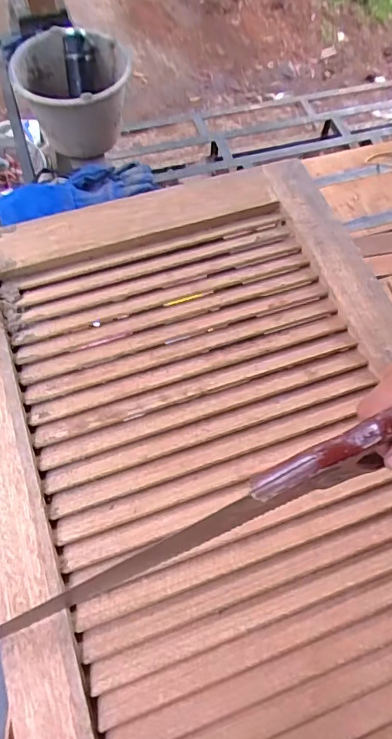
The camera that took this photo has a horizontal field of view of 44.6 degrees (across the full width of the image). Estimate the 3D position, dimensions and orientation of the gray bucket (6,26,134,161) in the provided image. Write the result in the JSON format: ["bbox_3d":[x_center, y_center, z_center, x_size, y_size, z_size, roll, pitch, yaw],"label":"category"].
[{"bbox_3d":[-0.310,-0.704,1.226,0.243,0.215,0.258,-2,65,-4],"label":"gray bucket"}]

